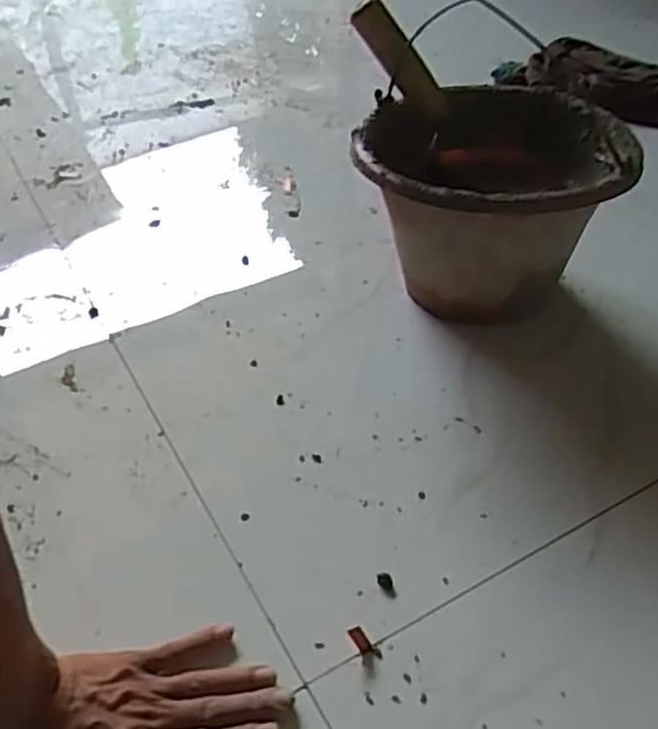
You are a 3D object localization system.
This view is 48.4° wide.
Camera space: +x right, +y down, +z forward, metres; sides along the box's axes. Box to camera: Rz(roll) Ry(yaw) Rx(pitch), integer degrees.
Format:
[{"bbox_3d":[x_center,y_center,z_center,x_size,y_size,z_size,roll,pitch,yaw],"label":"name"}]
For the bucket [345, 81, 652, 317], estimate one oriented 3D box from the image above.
[{"bbox_3d":[0.150,-0.141,0.715,0.235,0.166,0.223,-2,41,1],"label":"bucket"}]

